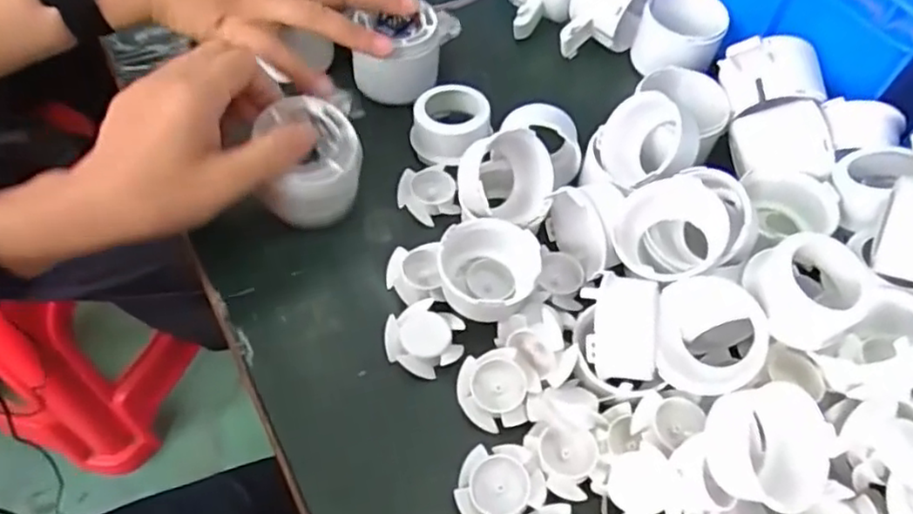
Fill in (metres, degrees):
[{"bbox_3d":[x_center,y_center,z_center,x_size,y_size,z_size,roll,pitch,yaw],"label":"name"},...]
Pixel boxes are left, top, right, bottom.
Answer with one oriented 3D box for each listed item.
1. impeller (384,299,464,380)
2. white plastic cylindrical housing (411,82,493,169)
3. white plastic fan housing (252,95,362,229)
[{"bbox_3d":[-0.016,0.042,0.355,0.041,0.011,0.038,1,57,-2],"label":"impeller"},{"bbox_3d":[-0.005,-0.086,0.435,0.049,0.028,0.052,1,57,-2],"label":"white plastic cylindrical housing"},{"bbox_3d":[-0.085,-0.054,0.383,0.056,0.055,0.054,1,57,-2],"label":"white plastic fan housing"}]

